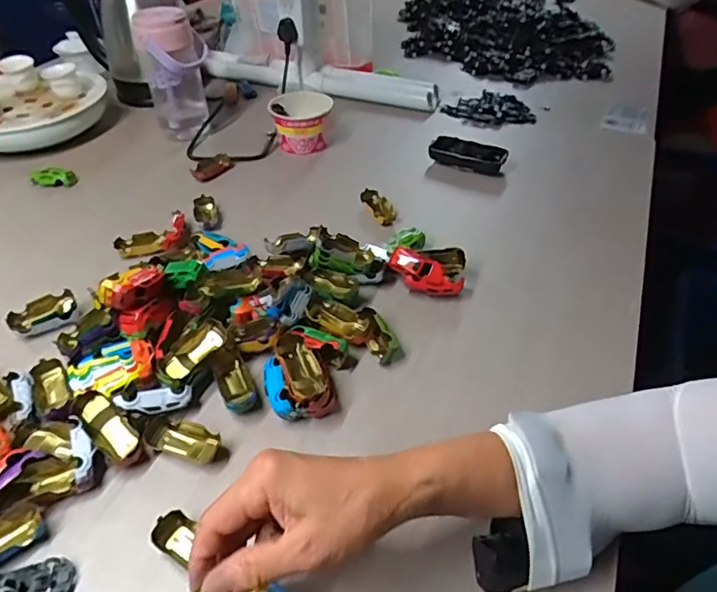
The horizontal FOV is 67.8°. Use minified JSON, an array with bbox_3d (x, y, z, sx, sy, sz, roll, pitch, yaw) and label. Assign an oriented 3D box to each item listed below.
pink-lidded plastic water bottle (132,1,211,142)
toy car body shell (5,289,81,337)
[{"bbox_3d":[-0.278,-0.346,0.816,0.098,0.158,0.079,-13,43,-12],"label":"pink-lidded plastic water bottle"},{"bbox_3d":[-0.326,0.019,0.553,0.063,0.020,0.033,-19,44,-18],"label":"toy car body shell"}]

